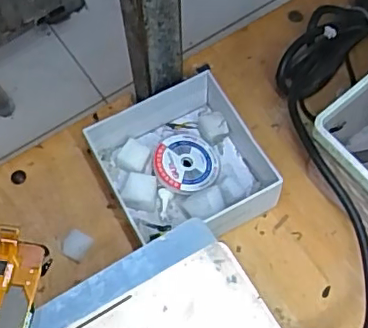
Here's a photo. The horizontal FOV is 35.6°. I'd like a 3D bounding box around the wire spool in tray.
[{"bbox_3d":[0.002,-0.001,0.419,0.048,0.013,0.047,-1,65,1],"label":"wire spool in tray"}]

